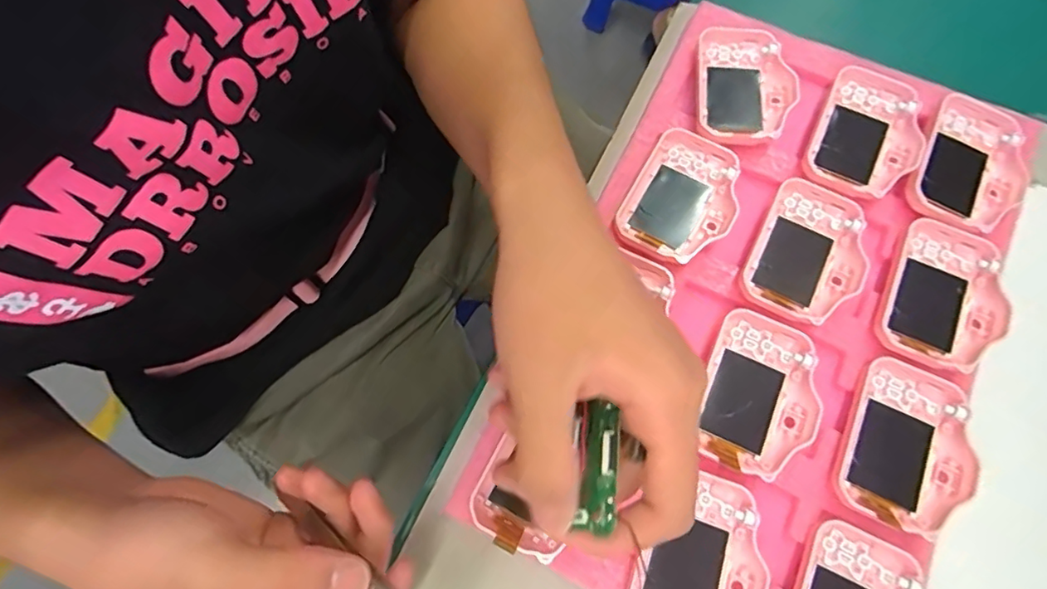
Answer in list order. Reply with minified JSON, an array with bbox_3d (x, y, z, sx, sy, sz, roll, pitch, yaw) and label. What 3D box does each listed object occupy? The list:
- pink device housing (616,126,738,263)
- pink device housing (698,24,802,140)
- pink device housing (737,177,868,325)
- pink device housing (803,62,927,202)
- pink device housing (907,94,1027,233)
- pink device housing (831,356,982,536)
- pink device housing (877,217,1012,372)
[{"bbox_3d":[0.097,-0.059,0.341,0.062,0.011,0.079,30,74,10],"label":"pink device housing"},{"bbox_3d":[0.146,-0.135,0.363,0.061,0.014,0.083,5,72,2],"label":"pink device housing"},{"bbox_3d":[0.167,-0.022,0.326,0.061,0.014,0.083,26,74,9],"label":"pink device housing"},{"bbox_3d":[0.214,-0.096,0.349,0.061,0.016,0.086,27,74,9],"label":"pink device housing"},{"bbox_3d":[0.273,-0.078,0.341,0.062,0.015,0.085,26,74,9],"label":"pink device housing"},{"bbox_3d":[0.201,0.079,0.292,0.059,0.015,0.082,24,73,8],"label":"pink device housing"},{"bbox_3d":[0.239,0.002,0.317,0.059,0.015,0.085,28,74,9],"label":"pink device housing"}]

